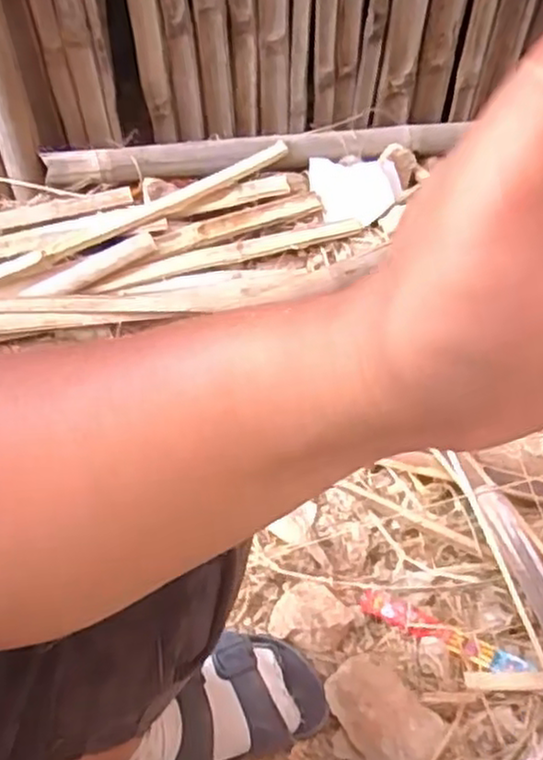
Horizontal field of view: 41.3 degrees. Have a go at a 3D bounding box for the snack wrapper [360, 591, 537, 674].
[{"bbox_3d":[0.169,0.250,0.706,0.167,0.009,0.026,24,63,12],"label":"snack wrapper"}]

